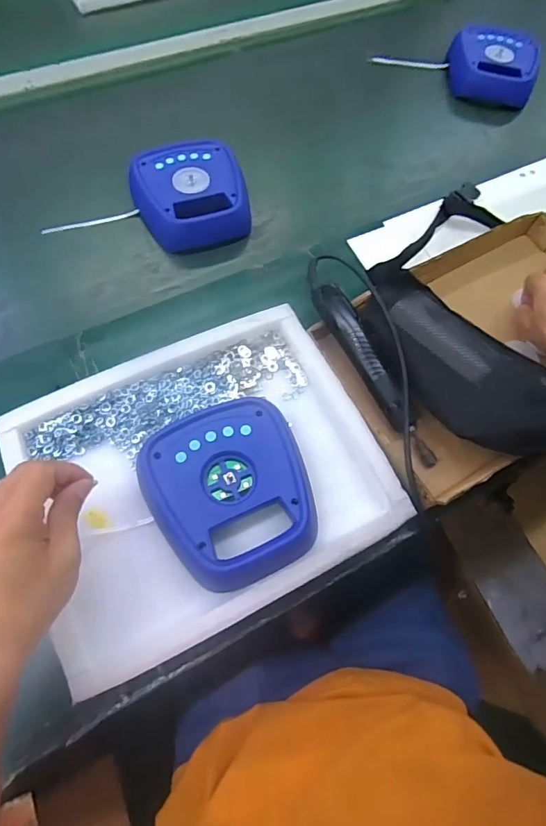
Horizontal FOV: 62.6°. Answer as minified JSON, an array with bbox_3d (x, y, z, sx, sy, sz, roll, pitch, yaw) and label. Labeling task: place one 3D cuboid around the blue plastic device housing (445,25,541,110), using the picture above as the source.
[{"bbox_3d":[0.399,-0.638,0.818,0.161,0.055,0.147,20,67,5],"label":"blue plastic device housing"}]

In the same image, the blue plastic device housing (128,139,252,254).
[{"bbox_3d":[-0.119,-0.315,0.656,0.157,0.048,0.176,-11,68,-8],"label":"blue plastic device housing"}]

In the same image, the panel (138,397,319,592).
[{"bbox_3d":[-0.041,0.078,0.455,0.152,0.034,0.175,-24,70,-13],"label":"panel"}]

